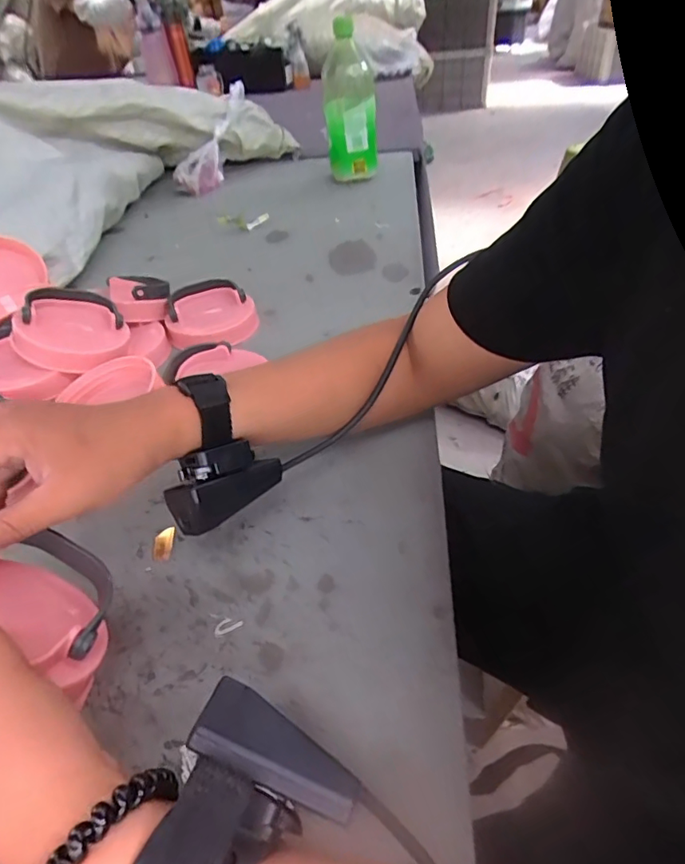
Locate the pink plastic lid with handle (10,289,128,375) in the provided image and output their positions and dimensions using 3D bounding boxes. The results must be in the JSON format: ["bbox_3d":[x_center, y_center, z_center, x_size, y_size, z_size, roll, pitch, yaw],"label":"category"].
[{"bbox_3d":[-0.247,-0.095,0.478,0.087,0.021,0.091,10,54,-20],"label":"pink plastic lid with handle"}]

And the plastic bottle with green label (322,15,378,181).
[{"bbox_3d":[0.012,-0.510,0.820,0.080,0.198,0.079,-4,42,1],"label":"plastic bottle with green label"}]

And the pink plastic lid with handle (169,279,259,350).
[{"bbox_3d":[-0.142,-0.127,0.560,0.092,0.037,0.090,-14,42,-10],"label":"pink plastic lid with handle"}]

